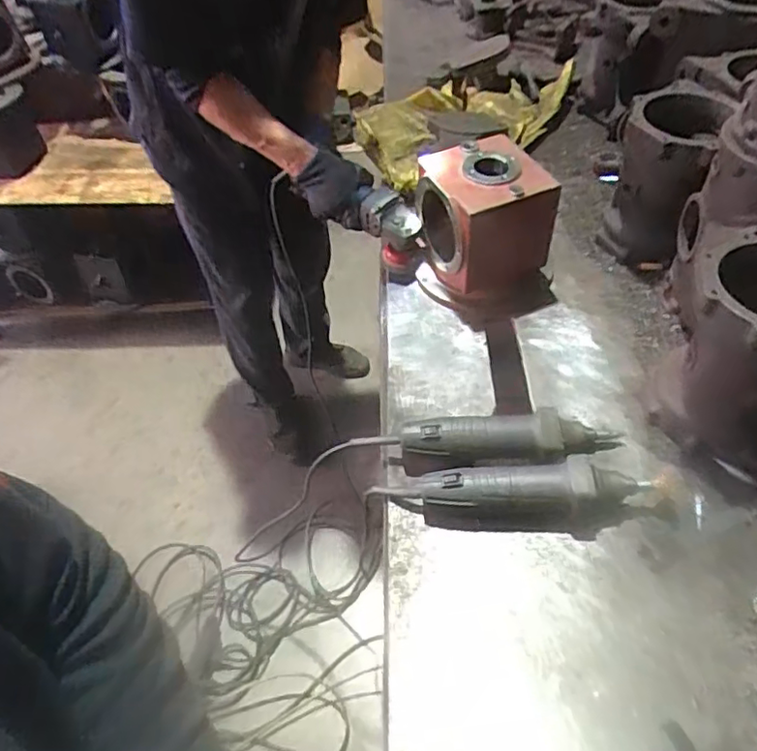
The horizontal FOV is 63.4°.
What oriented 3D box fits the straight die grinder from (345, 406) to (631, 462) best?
[{"bbox_3d":[0.142,0.087,0.800,0.337,0.061,0.062,-2,50,3],"label":"straight die grinder"}]

